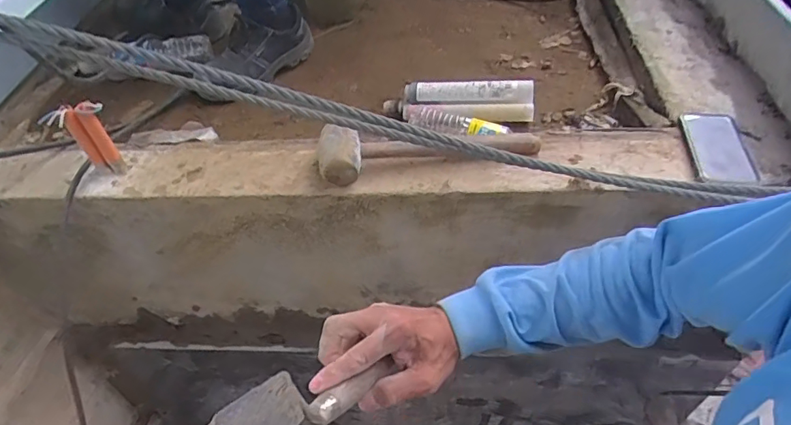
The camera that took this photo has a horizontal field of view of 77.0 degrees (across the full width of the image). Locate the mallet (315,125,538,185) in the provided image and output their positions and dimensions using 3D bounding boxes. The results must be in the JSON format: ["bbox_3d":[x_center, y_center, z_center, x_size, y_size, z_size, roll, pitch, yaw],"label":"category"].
[{"bbox_3d":[0.049,-0.098,0.750,0.335,0.074,0.096,-4,47,2],"label":"mallet"}]

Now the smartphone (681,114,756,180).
[{"bbox_3d":[0.491,-0.105,0.762,0.079,0.013,0.158,5,48,10],"label":"smartphone"}]

